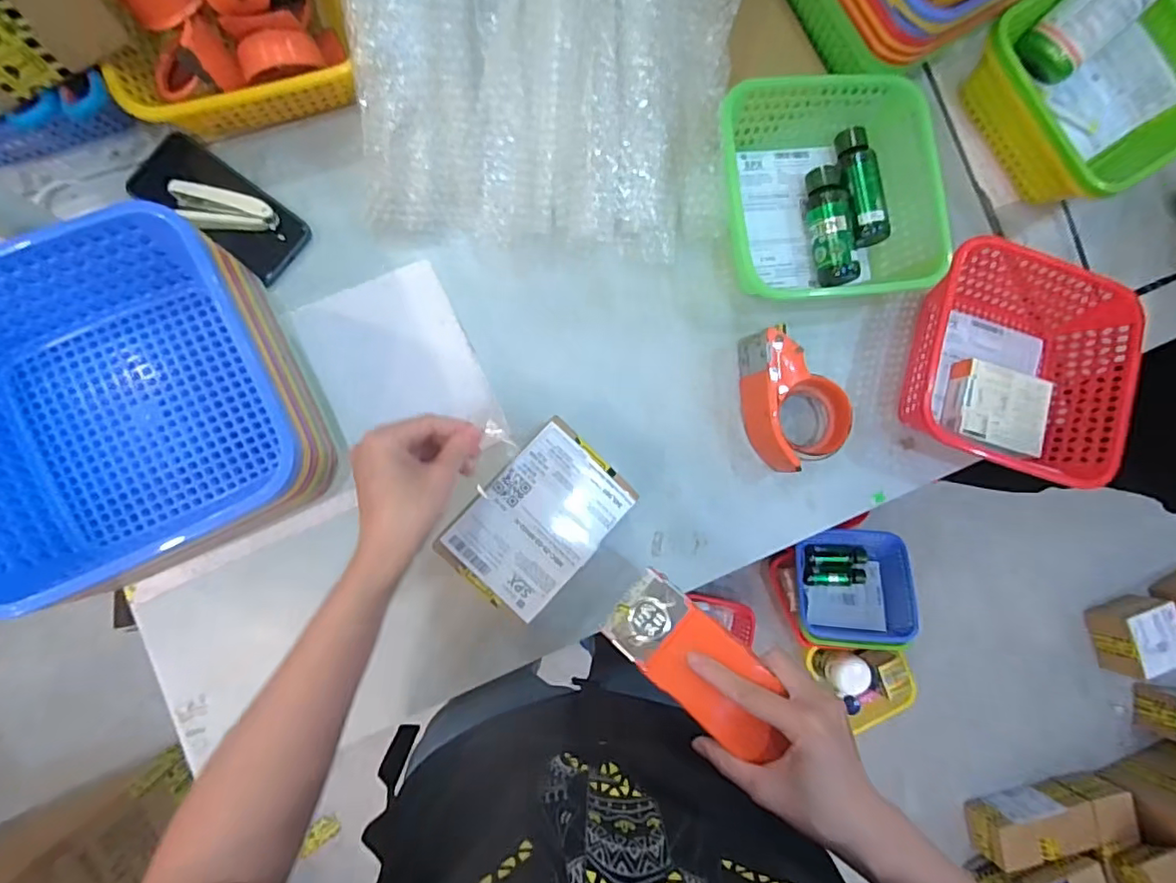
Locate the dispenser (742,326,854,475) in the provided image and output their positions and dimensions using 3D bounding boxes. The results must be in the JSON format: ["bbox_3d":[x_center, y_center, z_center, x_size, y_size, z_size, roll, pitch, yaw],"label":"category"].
[{"bbox_3d":[0.212,-0.046,0.596,0.095,0.067,0.142,-11,87,-8],"label":"dispenser"}]

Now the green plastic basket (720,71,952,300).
[{"bbox_3d":[0.241,-0.260,0.607,0.220,0.083,0.214,-10,87,-8],"label":"green plastic basket"}]

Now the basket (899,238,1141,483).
[{"bbox_3d":[0.454,-0.085,0.619,0.215,0.085,0.223,15,84,-6],"label":"basket"}]

